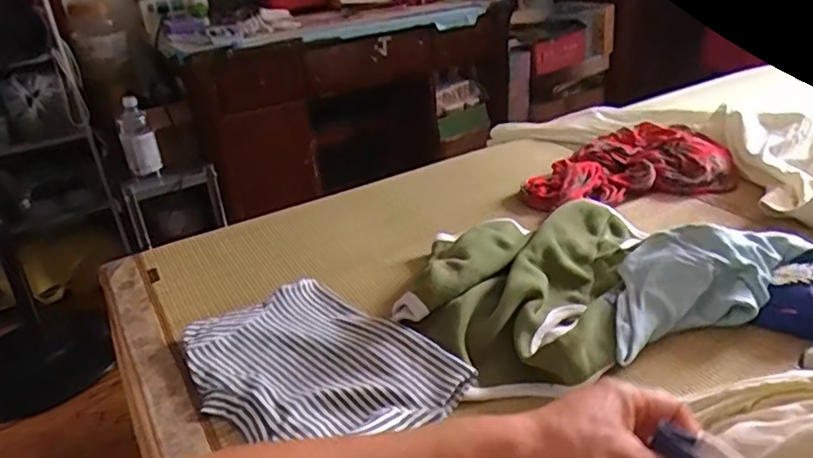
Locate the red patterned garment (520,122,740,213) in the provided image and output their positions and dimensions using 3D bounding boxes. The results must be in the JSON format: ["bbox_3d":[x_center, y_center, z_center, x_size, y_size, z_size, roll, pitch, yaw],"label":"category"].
[{"bbox_3d":[0.373,-0.116,1.053,0.371,0.050,0.223,-8,29,-6],"label":"red patterned garment"}]

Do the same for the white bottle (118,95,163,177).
[{"bbox_3d":[-0.692,-0.232,1.517,0.081,0.195,0.066,-19,32,-24],"label":"white bottle"}]

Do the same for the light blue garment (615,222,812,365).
[{"bbox_3d":[0.349,0.057,0.701,0.308,0.081,0.116,-14,30,-16],"label":"light blue garment"}]

